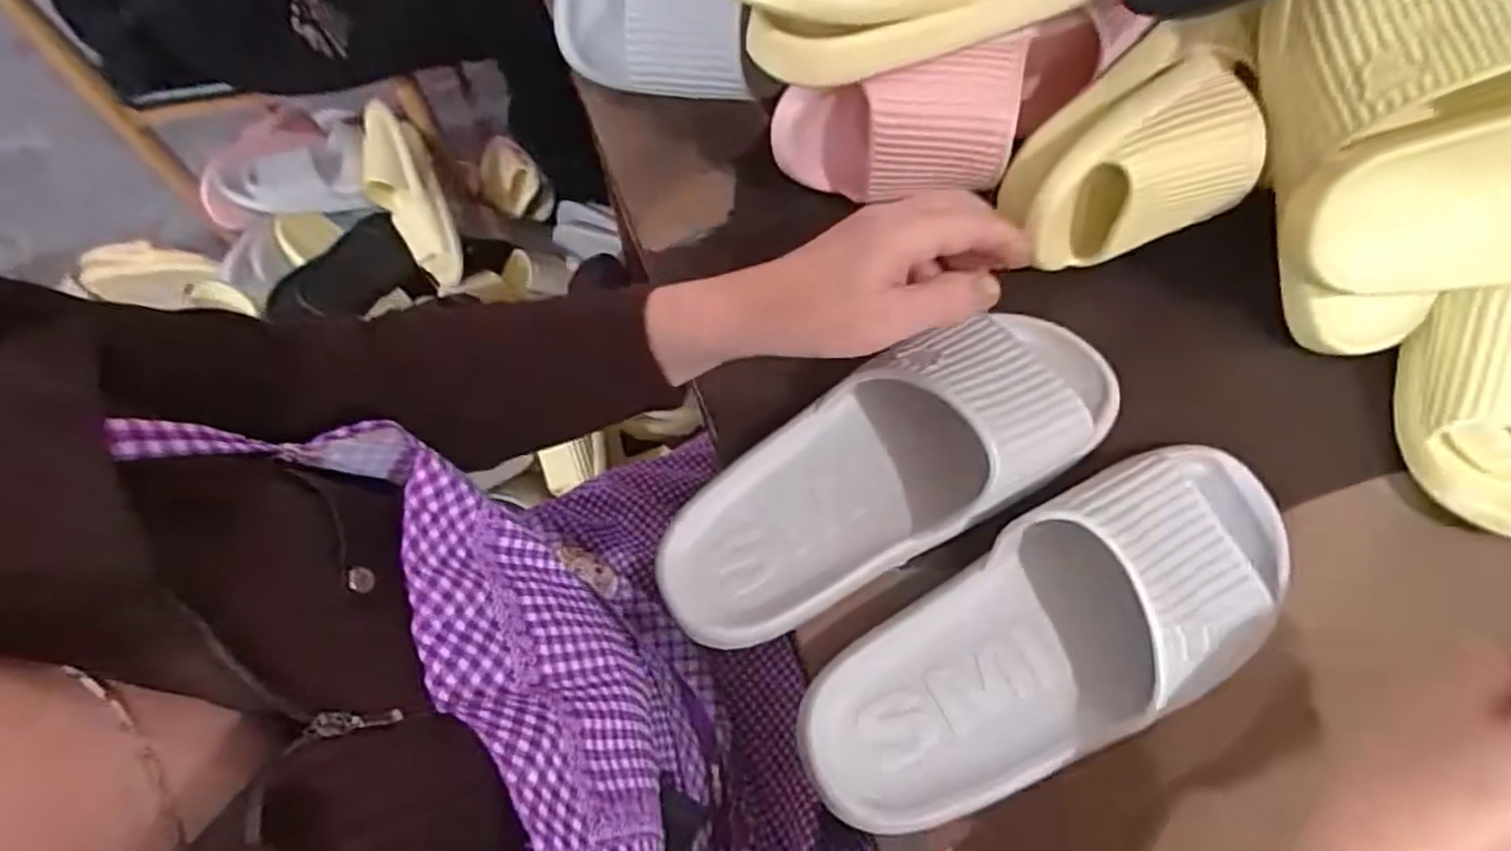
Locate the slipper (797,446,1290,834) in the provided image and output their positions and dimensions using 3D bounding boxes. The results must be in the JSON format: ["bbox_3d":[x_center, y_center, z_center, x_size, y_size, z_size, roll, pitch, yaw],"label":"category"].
[{"bbox_3d":[0.151,0.095,0.350,0.274,0.066,0.100,-29,70,-11],"label":"slipper"}]

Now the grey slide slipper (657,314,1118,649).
[{"bbox_3d":[0.073,0.018,0.385,0.266,0.073,0.097,-30,71,-3],"label":"grey slide slipper"}]

